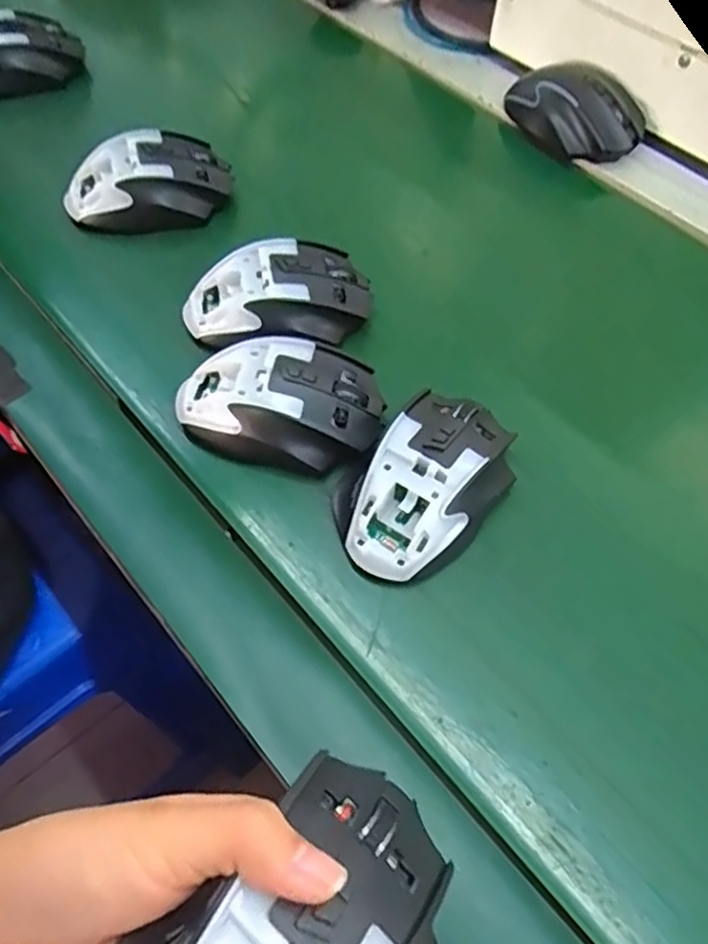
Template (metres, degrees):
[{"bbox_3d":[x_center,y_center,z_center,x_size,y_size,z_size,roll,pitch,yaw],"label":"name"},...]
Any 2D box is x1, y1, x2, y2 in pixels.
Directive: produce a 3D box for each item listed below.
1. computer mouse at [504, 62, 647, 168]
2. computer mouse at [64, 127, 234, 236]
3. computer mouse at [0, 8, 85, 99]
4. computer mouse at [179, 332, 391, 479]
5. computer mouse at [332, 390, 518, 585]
[{"bbox_3d":[0.175,-0.290,0.540,0.066,0.037,0.114,-40,67,-22],"label":"computer mouse"},{"bbox_3d":[-0.146,-0.205,0.481,0.116,0.042,0.068,-17,60,-11],"label":"computer mouse"},{"bbox_3d":[-0.286,-0.346,0.565,0.113,0.041,0.068,-21,61,-14],"label":"computer mouse"},{"bbox_3d":[-0.042,-0.041,0.381,0.116,0.036,0.069,10,59,5],"label":"computer mouse"},{"bbox_3d":[0.039,0.004,0.356,0.074,0.037,0.112,38,65,20],"label":"computer mouse"}]

